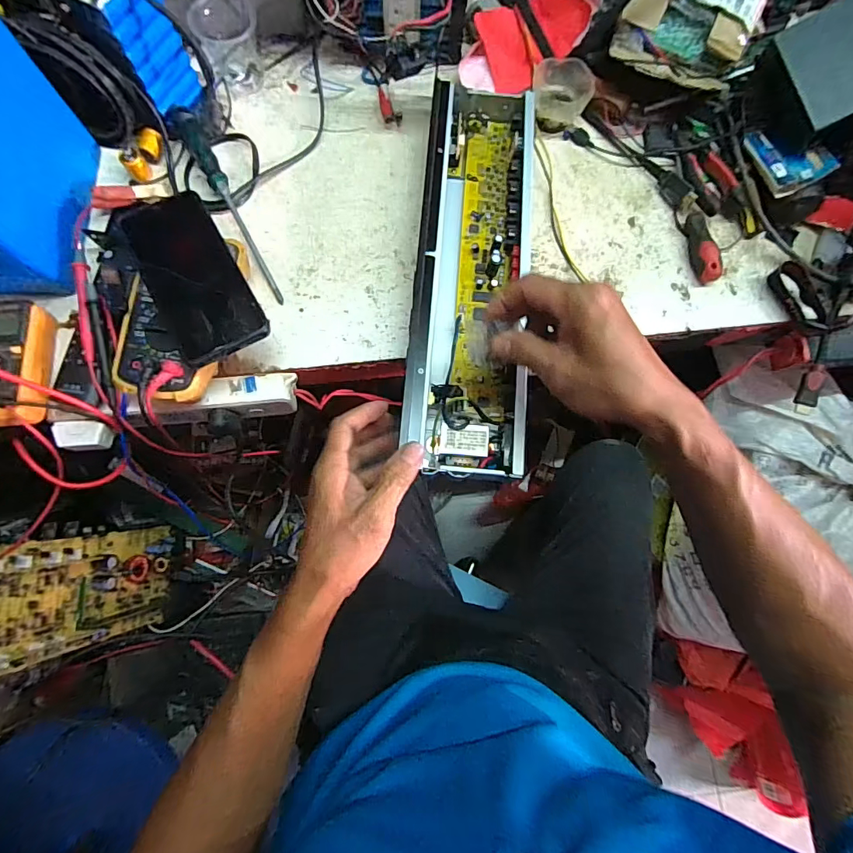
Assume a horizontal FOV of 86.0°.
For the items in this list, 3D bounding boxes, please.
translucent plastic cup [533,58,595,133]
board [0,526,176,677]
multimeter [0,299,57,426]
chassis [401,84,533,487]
[{"bbox_3d":[0.151,-0.372,0.517,0.059,0.042,0.061,0,76,-1],"label":"translucent plastic cup"},{"bbox_3d":[-0.472,0.224,0.599,0.026,0.342,0.150,-2,82,15],"label":"board"},{"bbox_3d":[-0.384,-0.057,0.417,0.062,0.035,0.114,-3,76,-2],"label":"multimeter"},{"bbox_3d":[0.046,-0.159,0.456,0.106,0.046,0.416,5,75,0],"label":"chassis"}]

